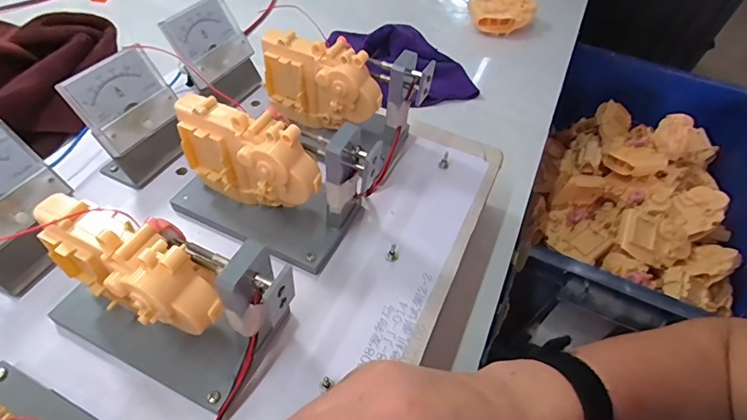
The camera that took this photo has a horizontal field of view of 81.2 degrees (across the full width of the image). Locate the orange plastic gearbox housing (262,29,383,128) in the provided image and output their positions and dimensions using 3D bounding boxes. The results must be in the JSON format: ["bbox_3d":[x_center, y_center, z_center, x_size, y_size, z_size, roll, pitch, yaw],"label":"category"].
[{"bbox_3d":[-0.041,-0.096,0.341,0.095,0.068,0.027,21,52,12],"label":"orange plastic gearbox housing"}]

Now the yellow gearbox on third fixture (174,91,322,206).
[{"bbox_3d":[-0.080,-0.031,0.289,0.097,0.078,0.033,28,54,17],"label":"yellow gearbox on third fixture"}]

